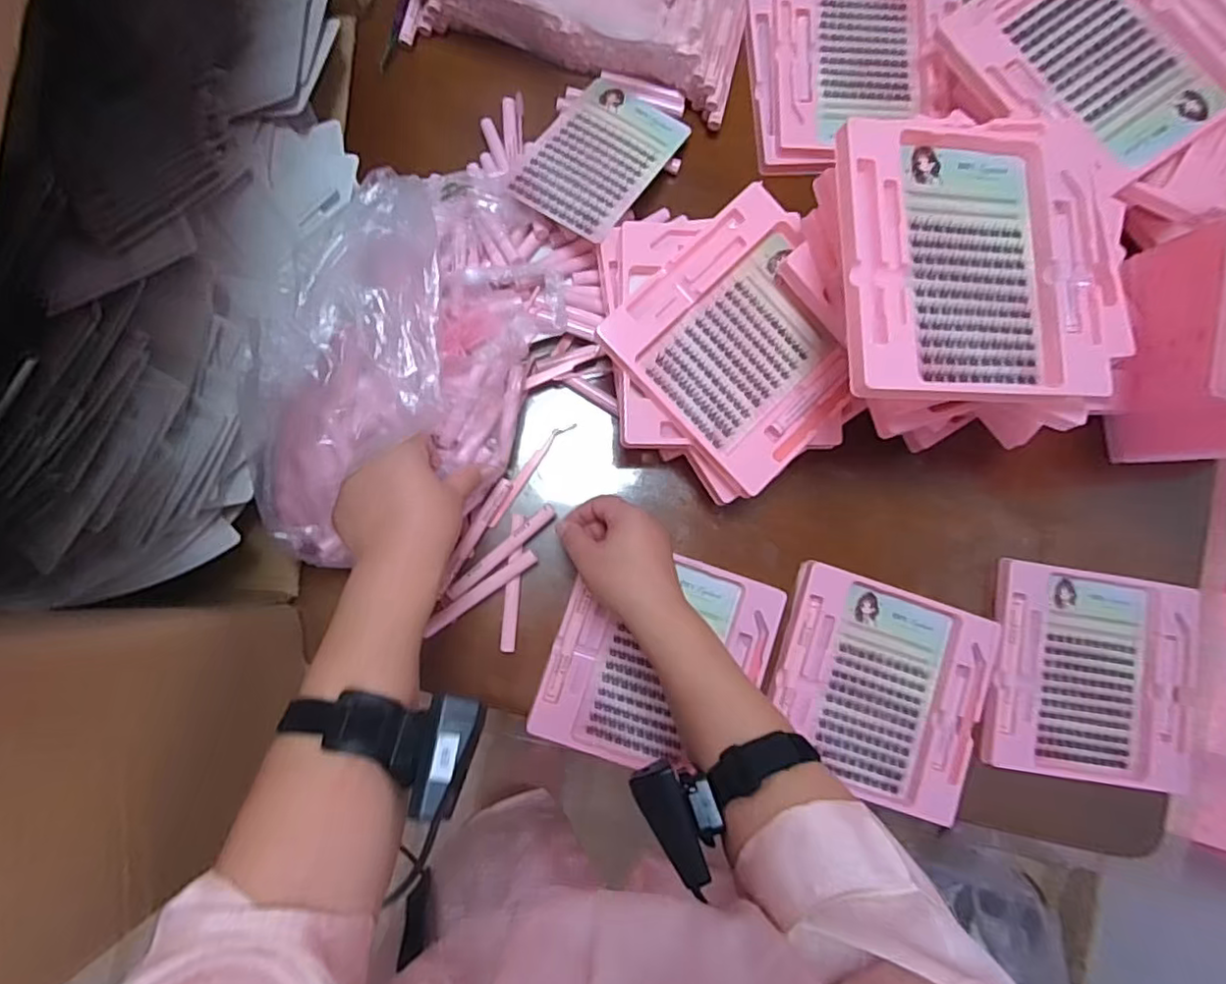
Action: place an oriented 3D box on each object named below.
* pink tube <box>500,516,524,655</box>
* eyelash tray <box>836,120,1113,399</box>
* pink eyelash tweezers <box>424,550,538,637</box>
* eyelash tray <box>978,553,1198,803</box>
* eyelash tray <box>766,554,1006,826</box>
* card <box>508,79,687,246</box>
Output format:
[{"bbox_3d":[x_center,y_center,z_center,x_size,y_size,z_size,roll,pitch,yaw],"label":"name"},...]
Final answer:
[{"bbox_3d":[-0.090,0.082,0.567,0.014,0.007,0.123,5,84,-3],"label":"pink tube"},{"bbox_3d":[0.248,-0.165,0.436,0.191,0.018,0.200,-3,84,-12],"label":"eyelash tray"},{"bbox_3d":[-0.116,0.088,0.565,0.108,0.008,0.014,-35,87,-6],"label":"pink eyelash tweezers"},{"bbox_3d":[0.453,0.173,0.591,0.200,0.021,0.190,9,84,-2],"label":"eyelash tray"},{"bbox_3d":[0.244,0.183,0.578,0.190,0.018,0.190,18,84,-1],"label":"eyelash tray"},{"bbox_3d":[-0.012,-0.313,0.586,0.105,0.005,0.170,32,70,5],"label":"card"}]

